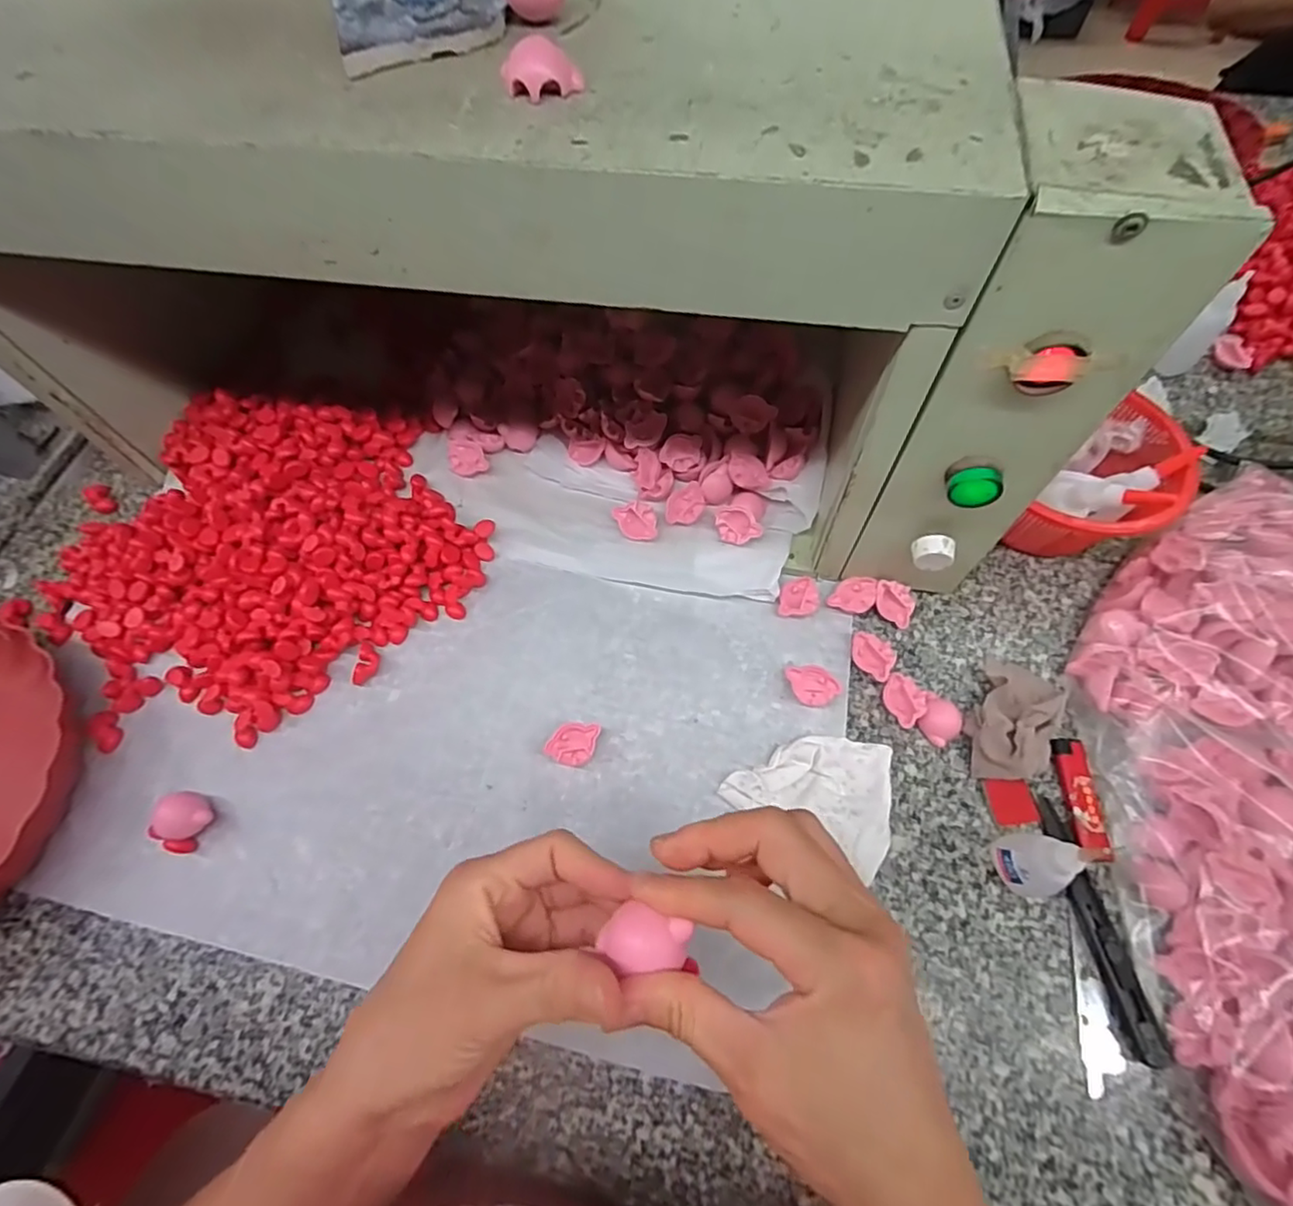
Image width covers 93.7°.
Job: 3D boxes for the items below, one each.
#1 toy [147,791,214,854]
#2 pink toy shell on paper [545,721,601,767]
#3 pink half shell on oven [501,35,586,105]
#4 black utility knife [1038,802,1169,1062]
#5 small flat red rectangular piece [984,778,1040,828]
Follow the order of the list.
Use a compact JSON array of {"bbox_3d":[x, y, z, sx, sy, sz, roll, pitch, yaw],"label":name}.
[{"bbox_3d":[-0.300,0.142,0.393,0.029,0.025,0.032,28,68,15],"label":"toy"},{"bbox_3d":[-0.051,0.096,0.414,0.033,0.011,0.029,12,65,7],"label":"pink toy shell on paper"},{"bbox_3d":[-0.042,-0.218,0.248,0.028,0.015,0.020,15,65,9],"label":"pink half shell on oven"},{"bbox_3d":[0.267,0.186,0.356,0.021,0.011,0.137,-6,64,-1],"label":"black utility knife"},{"bbox_3d":[0.236,0.128,0.392,0.028,0.005,0.028,-3,64,0],"label":"small flat red rectangular piece"}]

